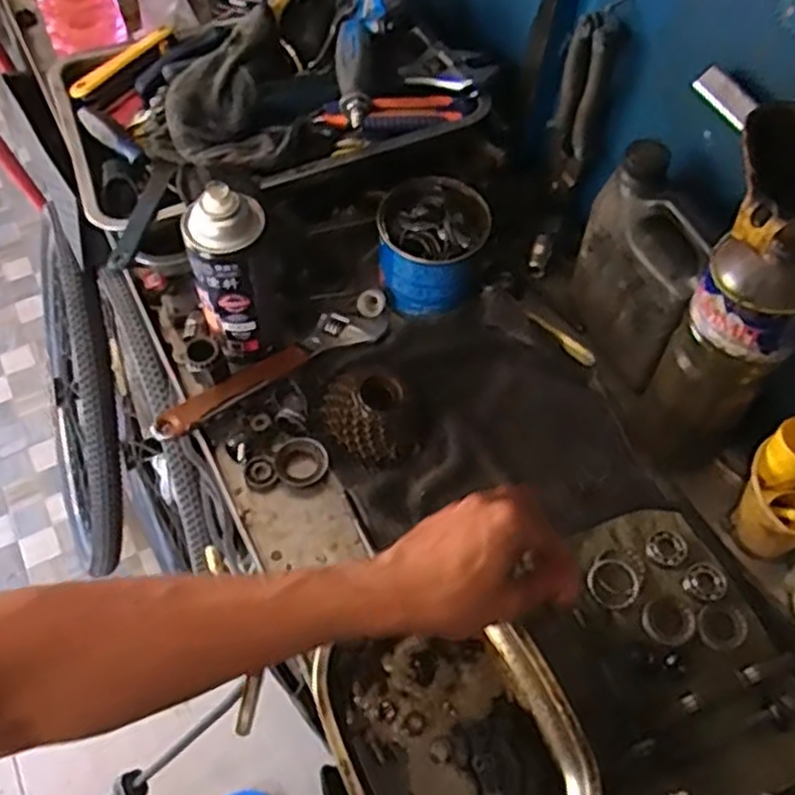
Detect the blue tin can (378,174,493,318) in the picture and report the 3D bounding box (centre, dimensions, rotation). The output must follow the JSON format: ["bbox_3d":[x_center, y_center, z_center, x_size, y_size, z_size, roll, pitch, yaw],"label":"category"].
[{"bbox_3d":[0.032,-0.138,0.719,0.095,0.101,0.092,1,59,-2],"label":"blue tin can"}]

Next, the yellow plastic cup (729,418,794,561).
[{"bbox_3d":[0.294,0.075,0.582,0.060,0.105,0.069,-36,67,-22],"label":"yellow plastic cup"}]

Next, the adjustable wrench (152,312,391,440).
[{"bbox_3d":[-0.110,-0.030,0.681,0.232,0.024,0.042,-30,65,-19],"label":"adjustable wrench"}]

